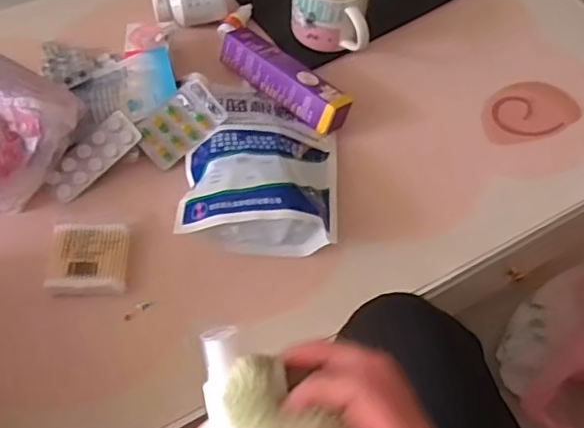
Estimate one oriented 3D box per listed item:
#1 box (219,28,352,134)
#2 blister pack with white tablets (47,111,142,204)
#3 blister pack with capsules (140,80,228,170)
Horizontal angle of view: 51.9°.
[{"bbox_3d":[-0.009,-0.168,0.734,0.176,0.038,0.052,38,65,17],"label":"box"},{"bbox_3d":[-0.223,-0.064,0.671,0.113,0.008,0.044,-42,84,-5],"label":"blister pack with white tablets"},{"bbox_3d":[-0.125,-0.100,0.678,0.097,0.006,0.055,-40,109,3],"label":"blister pack with capsules"}]

